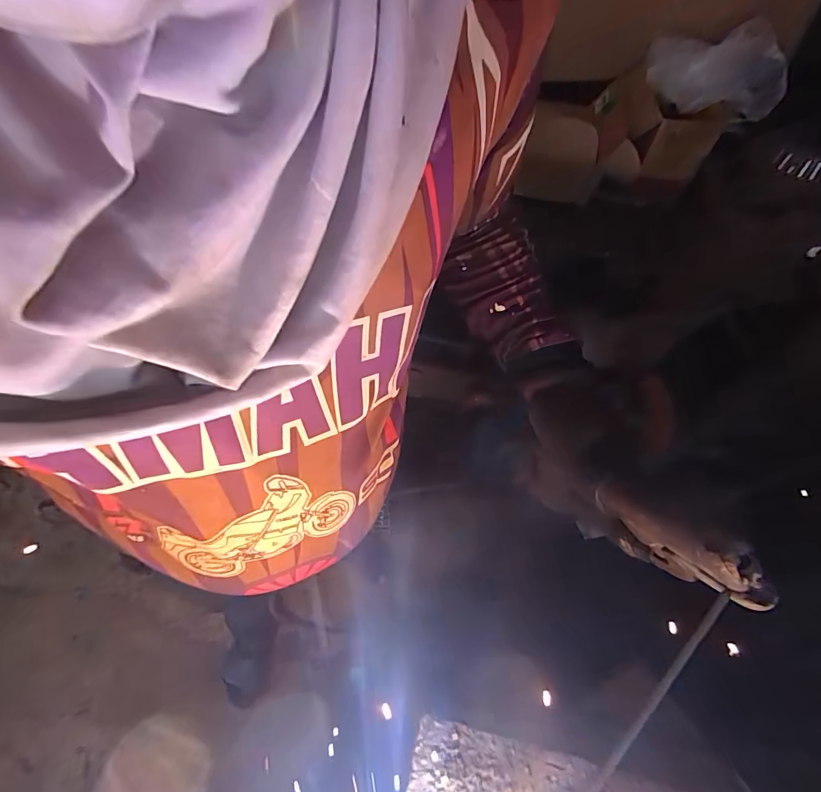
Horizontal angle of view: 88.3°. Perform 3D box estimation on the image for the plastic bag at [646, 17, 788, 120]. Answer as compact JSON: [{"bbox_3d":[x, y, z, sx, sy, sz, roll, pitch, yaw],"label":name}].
[{"bbox_3d":[0.510,-0.554,0.712,0.233,0.105,0.083,37,66,18],"label":"plastic bag"}]

